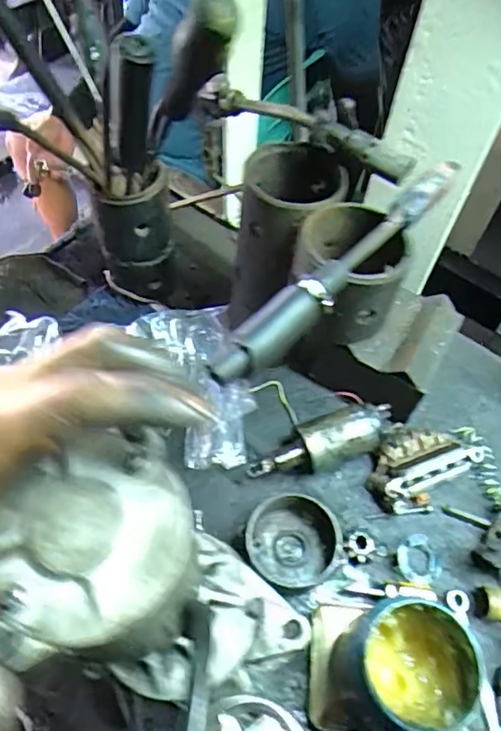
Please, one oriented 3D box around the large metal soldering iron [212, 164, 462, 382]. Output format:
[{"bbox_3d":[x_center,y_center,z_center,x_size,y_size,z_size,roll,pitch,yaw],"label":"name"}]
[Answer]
[{"bbox_3d":[0.071,-0.074,0.406,0.031,0.040,0.268,38,60,20],"label":"large metal soldering iron"}]

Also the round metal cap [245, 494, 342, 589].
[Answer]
[{"bbox_3d":[0.038,0.157,0.503,0.078,0.044,0.076,2,55,-3],"label":"round metal cap"}]

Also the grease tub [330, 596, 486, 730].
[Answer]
[{"bbox_3d":[0.115,0.236,0.424,0.083,0.102,0.080,-10,56,-12],"label":"grease tub"}]

